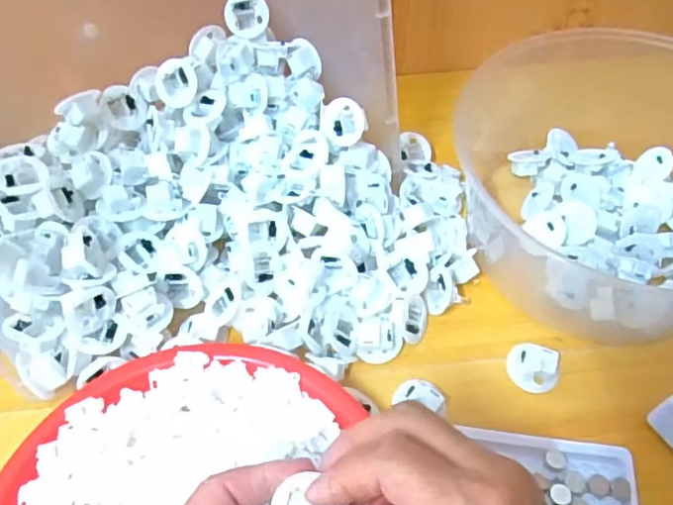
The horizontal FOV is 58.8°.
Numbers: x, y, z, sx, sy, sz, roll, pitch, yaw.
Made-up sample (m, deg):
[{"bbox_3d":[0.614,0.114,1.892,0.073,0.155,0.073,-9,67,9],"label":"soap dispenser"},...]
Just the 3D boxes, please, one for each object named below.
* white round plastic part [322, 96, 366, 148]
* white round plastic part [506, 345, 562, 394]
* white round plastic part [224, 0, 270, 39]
[{"bbox_3d":[0.005,-0.095,0.431,0.034,0.033,0.010,54,29,3],"label":"white round plastic part"},{"bbox_3d":[0.126,0.073,0.380,0.030,0.015,0.029,0,54,0],"label":"white round plastic part"},{"bbox_3d":[-0.067,-0.180,0.451,0.033,0.033,0.006,-7,20,0],"label":"white round plastic part"}]

